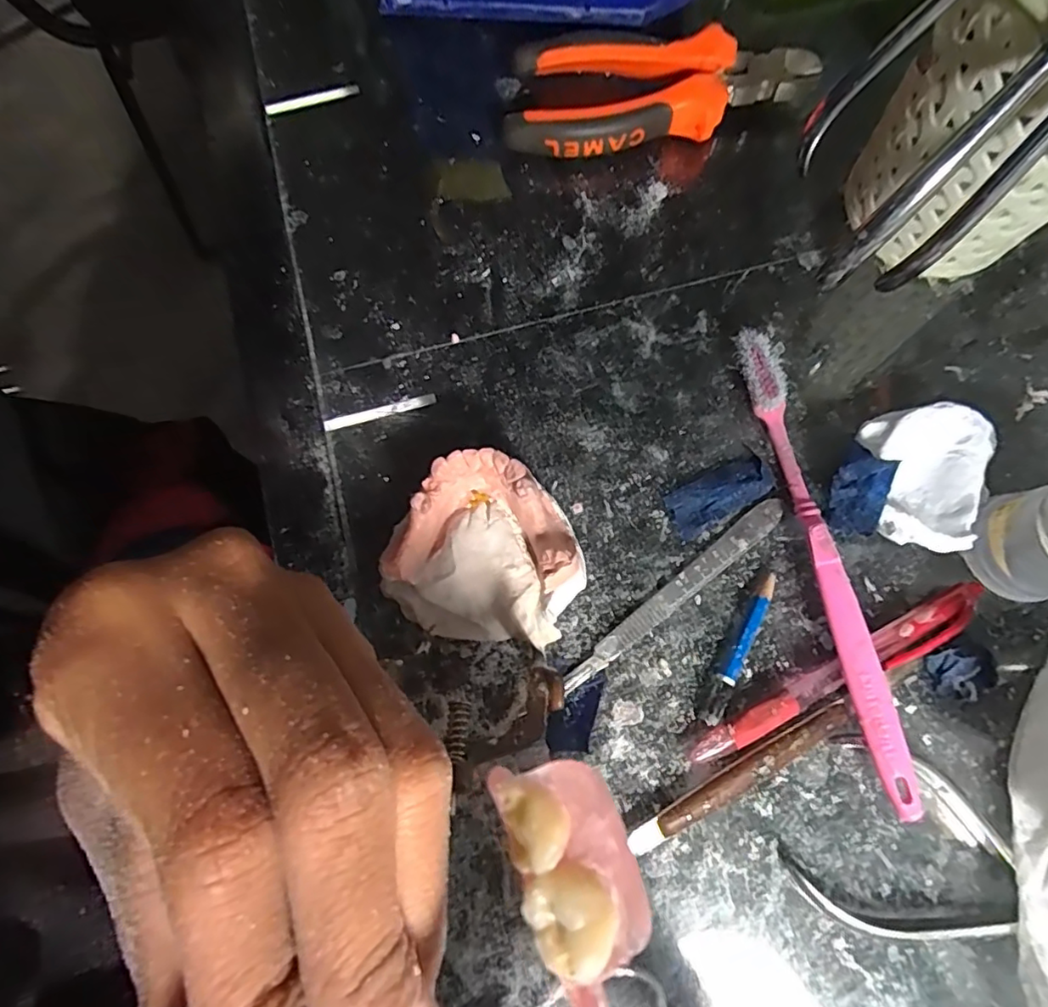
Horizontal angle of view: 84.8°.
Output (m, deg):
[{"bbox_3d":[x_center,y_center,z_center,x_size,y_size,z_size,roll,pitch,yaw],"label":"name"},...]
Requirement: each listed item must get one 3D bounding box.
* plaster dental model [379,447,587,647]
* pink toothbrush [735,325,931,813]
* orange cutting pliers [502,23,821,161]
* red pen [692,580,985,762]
[{"bbox_3d":[-0.014,0.023,0.229,0.071,0.034,0.070,0,76,1],"label":"plaster dental model"},{"bbox_3d":[0.119,0.019,0.234,0.015,0.020,0.194,-12,76,-2],"label":"pink toothbrush"},{"bbox_3d":[0.069,-0.206,0.288,0.153,0.027,0.061,-2,76,1],"label":"orange cutting pliers"},{"bbox_3d":[0.124,0.068,0.226,0.132,0.011,0.014,-27,77,-5],"label":"red pen"}]

